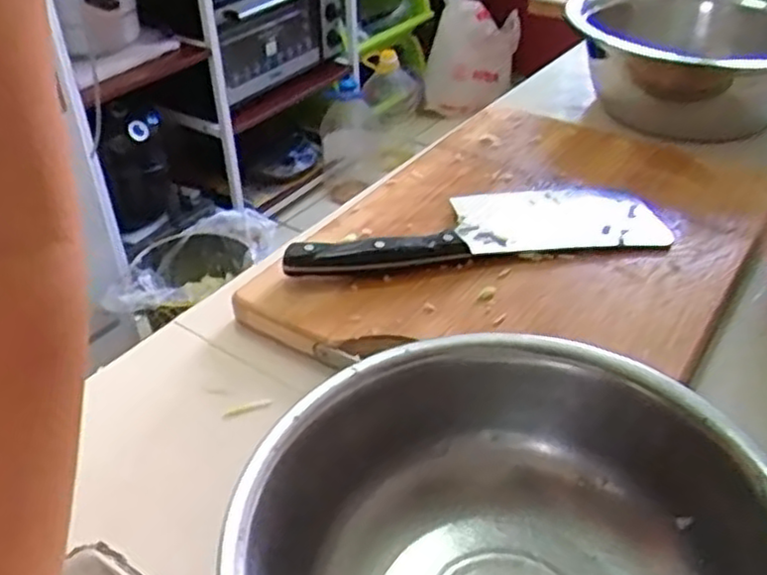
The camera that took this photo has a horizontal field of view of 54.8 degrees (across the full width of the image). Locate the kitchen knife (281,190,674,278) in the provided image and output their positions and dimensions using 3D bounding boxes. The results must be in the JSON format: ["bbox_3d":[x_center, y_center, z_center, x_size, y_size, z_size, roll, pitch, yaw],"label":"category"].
[{"bbox_3d":[0.066,-0.048,0.543,0.273,0.021,0.084,-7,37,-6],"label":"kitchen knife"}]

